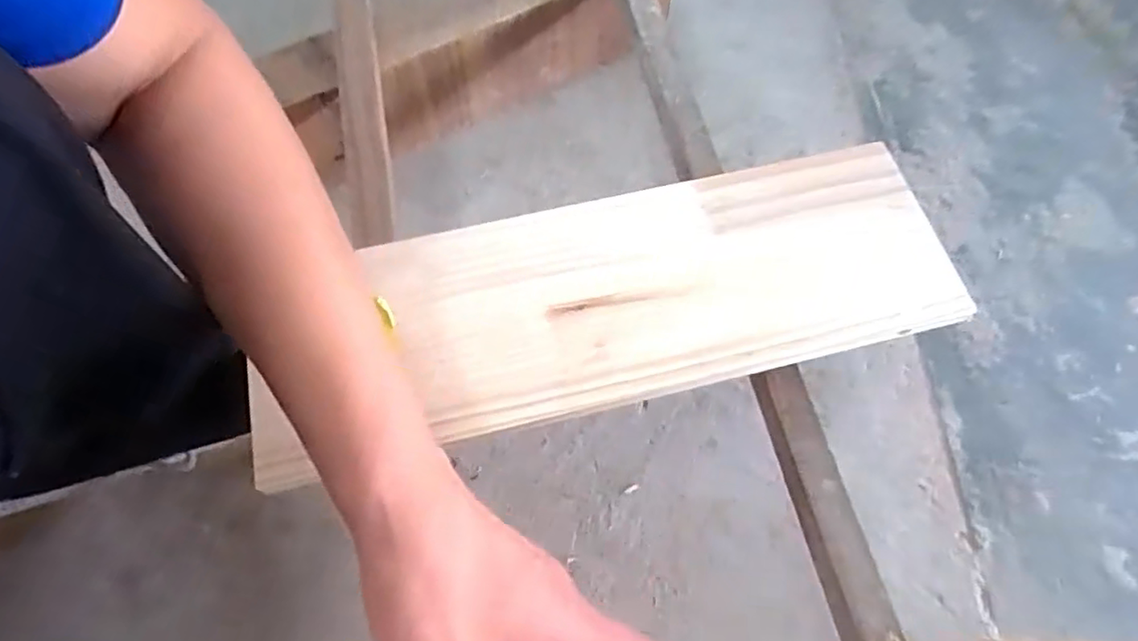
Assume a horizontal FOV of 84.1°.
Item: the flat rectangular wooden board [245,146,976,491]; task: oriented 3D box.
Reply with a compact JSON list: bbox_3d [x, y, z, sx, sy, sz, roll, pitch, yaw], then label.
[{"bbox_3d":[0.027,-0.016,0.353,0.388,0.011,0.123,-13,66,-7],"label":"flat rectangular wooden board"}]

